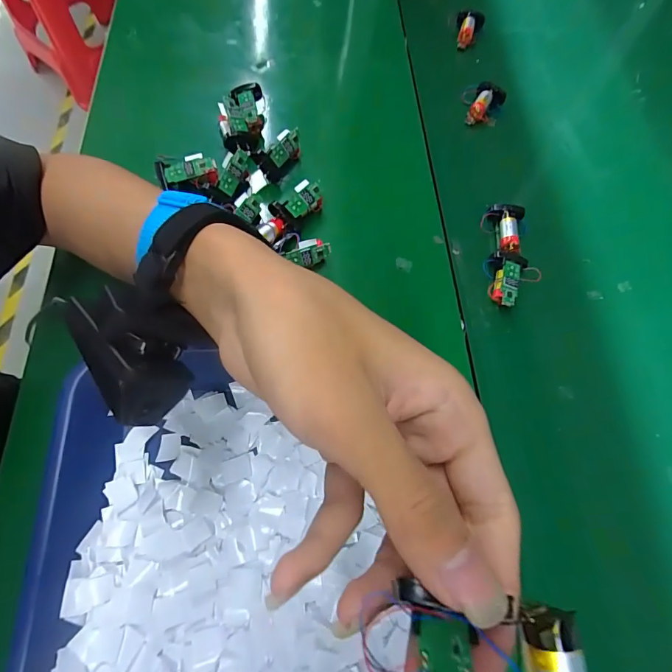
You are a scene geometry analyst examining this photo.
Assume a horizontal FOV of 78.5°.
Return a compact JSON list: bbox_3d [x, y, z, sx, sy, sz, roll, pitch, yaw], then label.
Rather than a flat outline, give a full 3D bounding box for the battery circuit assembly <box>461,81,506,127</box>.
[{"bbox_3d":[0.158,-0.253,0.450,0.043,0.020,0.048,21,68,9],"label":"battery circuit assembly"}]

